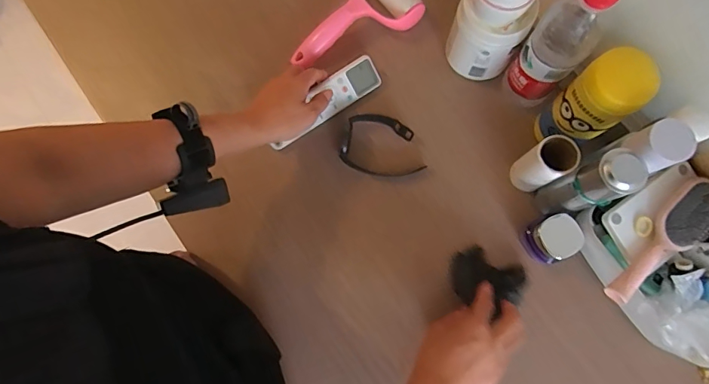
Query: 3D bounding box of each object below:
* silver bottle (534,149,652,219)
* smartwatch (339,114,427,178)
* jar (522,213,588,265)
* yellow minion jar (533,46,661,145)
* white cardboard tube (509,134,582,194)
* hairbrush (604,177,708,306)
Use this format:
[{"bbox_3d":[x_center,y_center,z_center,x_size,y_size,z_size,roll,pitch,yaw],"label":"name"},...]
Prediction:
[{"bbox_3d":[0.248,-0.003,0.471,0.038,0.165,0.046,-18,80,-3],"label":"silver bottle"},{"bbox_3d":[0.038,-0.063,0.558,0.109,0.023,0.083,5,77,0],"label":"smartwatch"},{"bbox_3d":[0.238,0.056,0.524,0.051,0.061,0.053,-30,81,-5],"label":"jar"},{"bbox_3d":[0.262,-0.095,0.494,0.054,0.172,0.070,-29,80,-8],"label":"yellow minion jar"},{"bbox_3d":[0.223,-0.031,0.514,0.048,0.100,0.047,-32,81,-6],"label":"white cardboard tube"},{"bbox_3d":[0.329,0.054,0.455,0.164,0.028,0.053,-42,82,-10],"label":"hairbrush"}]

